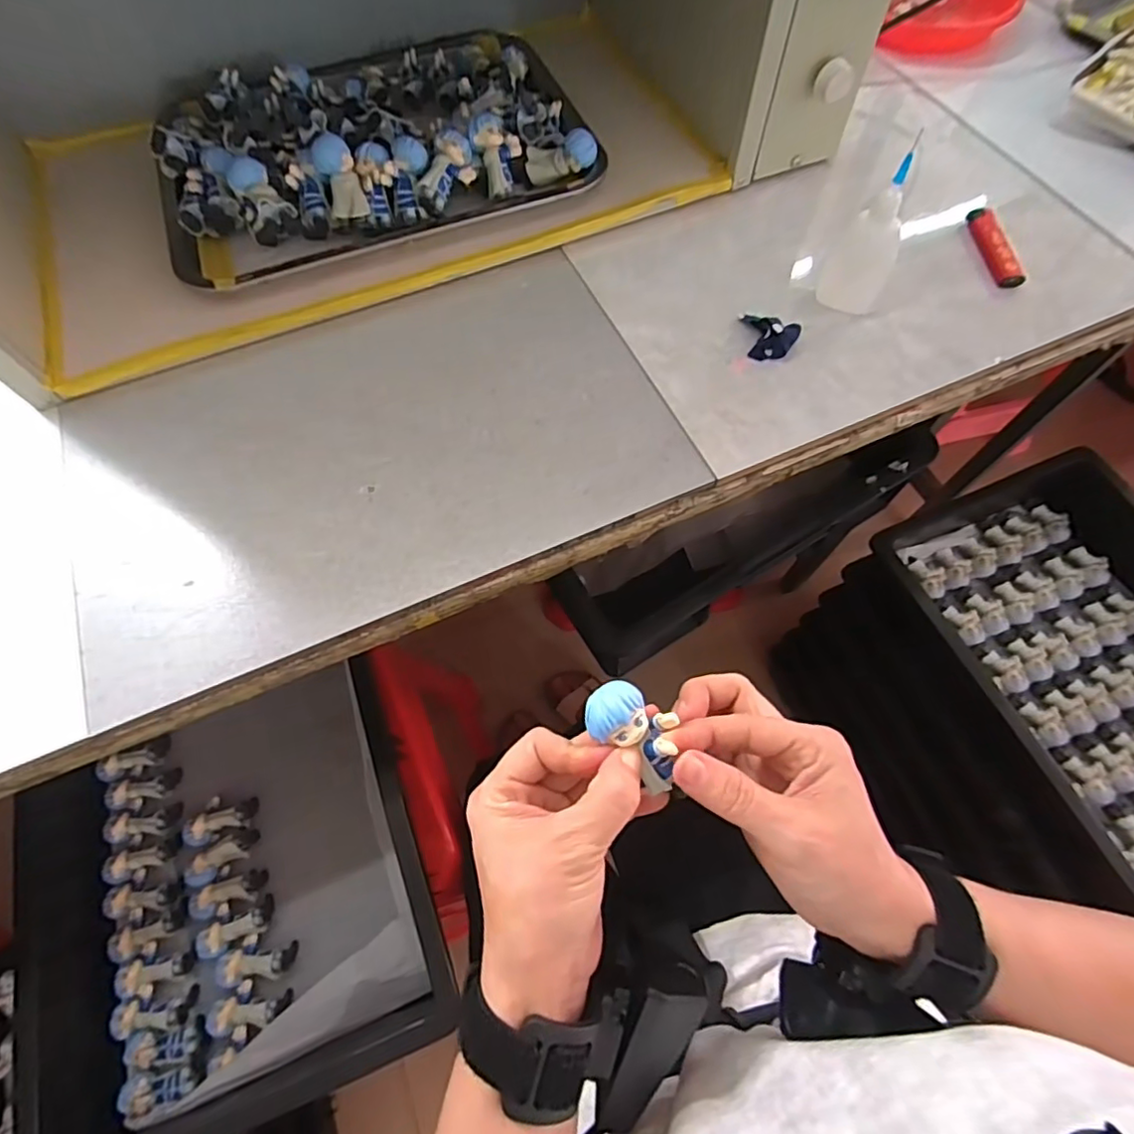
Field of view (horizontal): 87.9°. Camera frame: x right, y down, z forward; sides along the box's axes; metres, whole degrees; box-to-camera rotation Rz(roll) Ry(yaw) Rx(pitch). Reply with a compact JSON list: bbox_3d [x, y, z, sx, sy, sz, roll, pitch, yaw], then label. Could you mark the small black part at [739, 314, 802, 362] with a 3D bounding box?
[{"bbox_3d":[0.144,-0.169,0.426,0.044,0.019,0.033,25,68,12],"label":"small black part"}]

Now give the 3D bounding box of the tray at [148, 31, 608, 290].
[{"bbox_3d":[-0.167,-0.366,0.491,0.349,0.041,0.251,-21,66,-9],"label":"tray"}]

